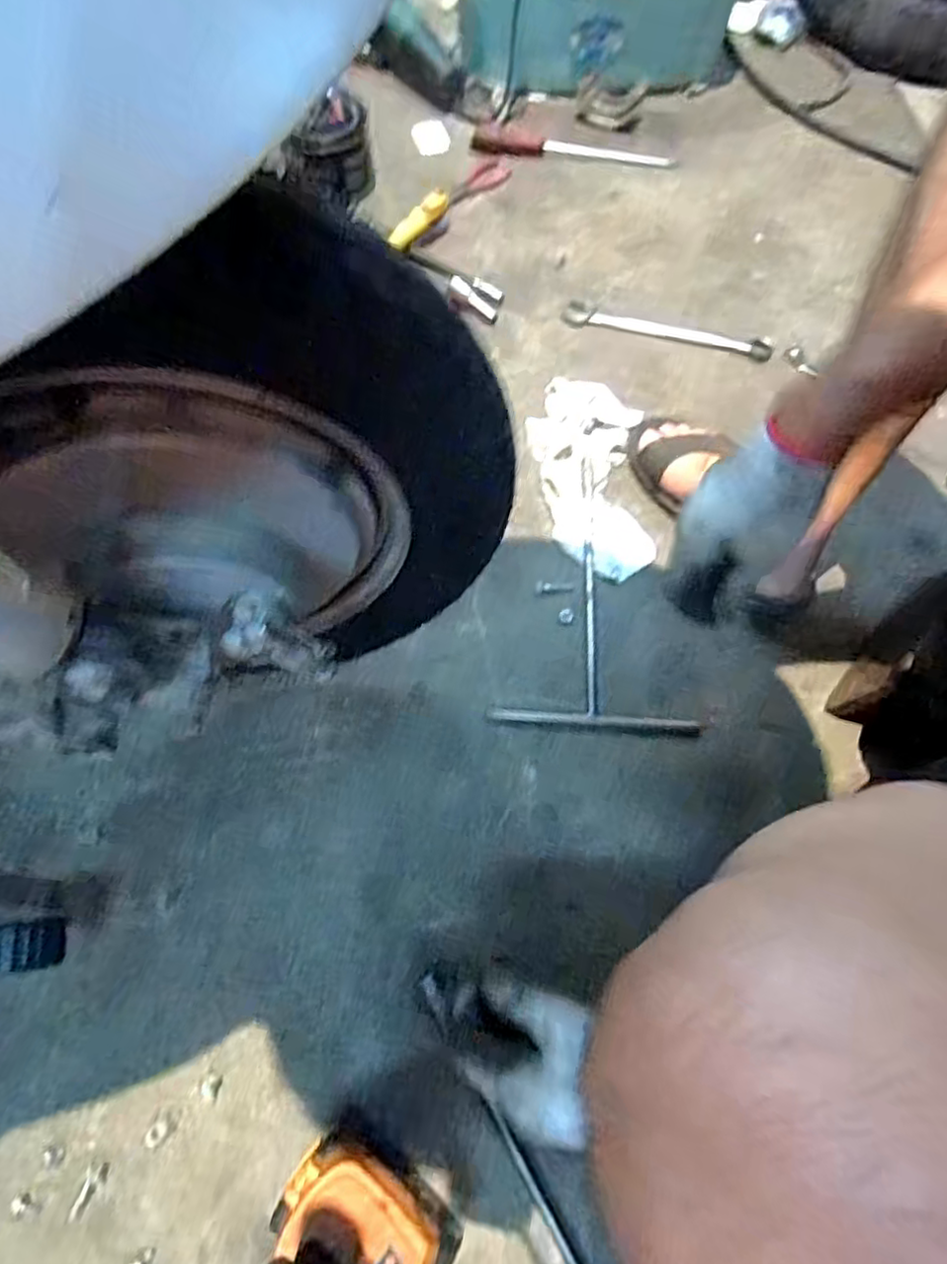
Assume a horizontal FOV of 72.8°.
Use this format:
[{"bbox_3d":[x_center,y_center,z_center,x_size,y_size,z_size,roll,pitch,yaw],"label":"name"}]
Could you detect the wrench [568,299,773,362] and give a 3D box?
[{"bbox_3d":[0.240,-0.377,0.804,0.255,0.008,0.039,14,65,5],"label":"wrench"}]

